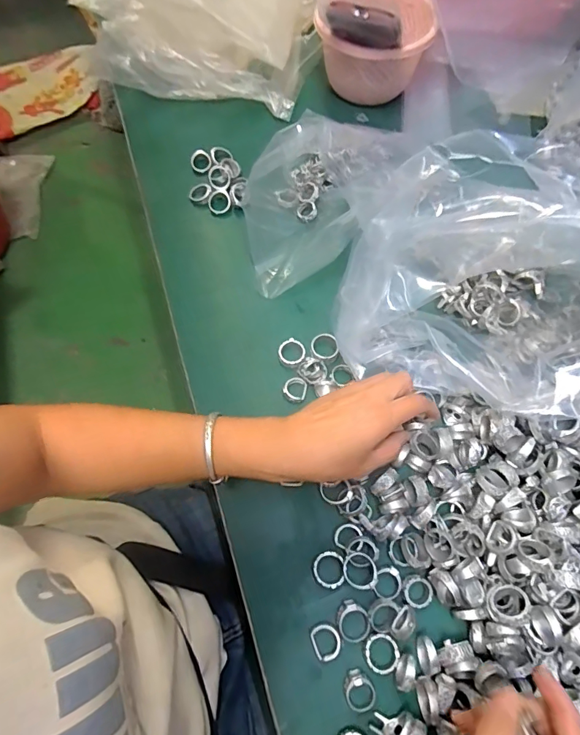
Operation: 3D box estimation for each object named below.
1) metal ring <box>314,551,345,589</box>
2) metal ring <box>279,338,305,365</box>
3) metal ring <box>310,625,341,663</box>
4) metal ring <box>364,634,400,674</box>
[{"bbox_3d":[0.031,0.163,0.351,0.024,0.007,0.027,-5,60,3],"label":"metal ring"},{"bbox_3d":[0.002,-0.016,0.431,0.026,0.006,0.026,-1,67,1],"label":"metal ring"},{"bbox_3d":[0.028,0.210,0.332,0.021,0.005,0.024,-20,68,-7],"label":"metal ring"},{"bbox_3d":[0.069,0.216,0.327,0.025,0.006,0.026,-1,67,1],"label":"metal ring"}]

